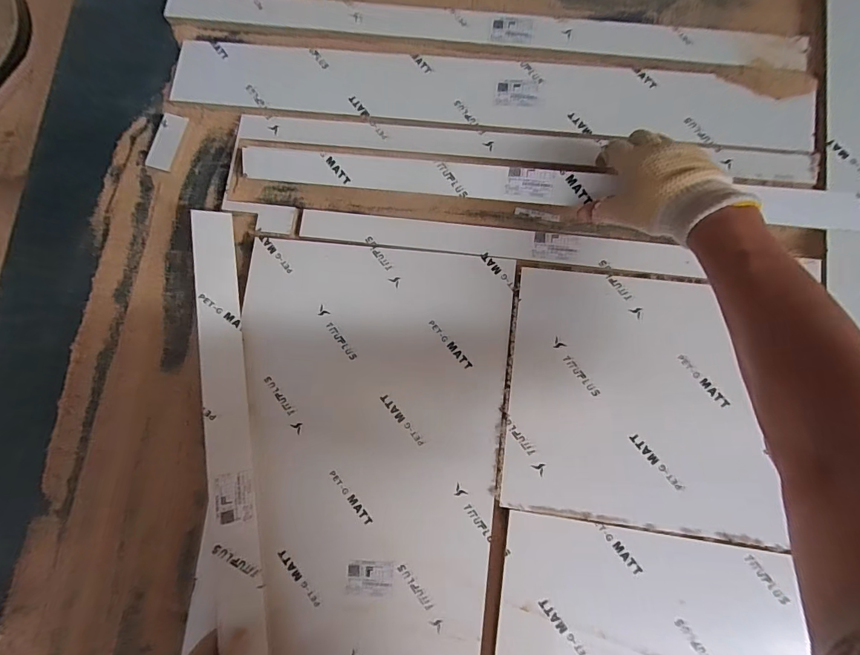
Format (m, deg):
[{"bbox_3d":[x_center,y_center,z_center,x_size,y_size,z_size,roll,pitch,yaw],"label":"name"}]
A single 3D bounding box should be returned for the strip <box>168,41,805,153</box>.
[{"bbox_3d":[0.055,-0.334,0.566,0.855,0.013,0.117,7,83,7],"label":"strip"}]

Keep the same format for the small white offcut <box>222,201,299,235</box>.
[{"bbox_3d":[-0.235,-0.152,0.573,0.104,0.006,0.040,8,82,6],"label":"small white offcut"}]

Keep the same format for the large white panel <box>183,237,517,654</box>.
[{"bbox_3d":[-0.092,0.231,0.496,0.334,0.027,0.673,5,83,7],"label":"large white panel"}]

